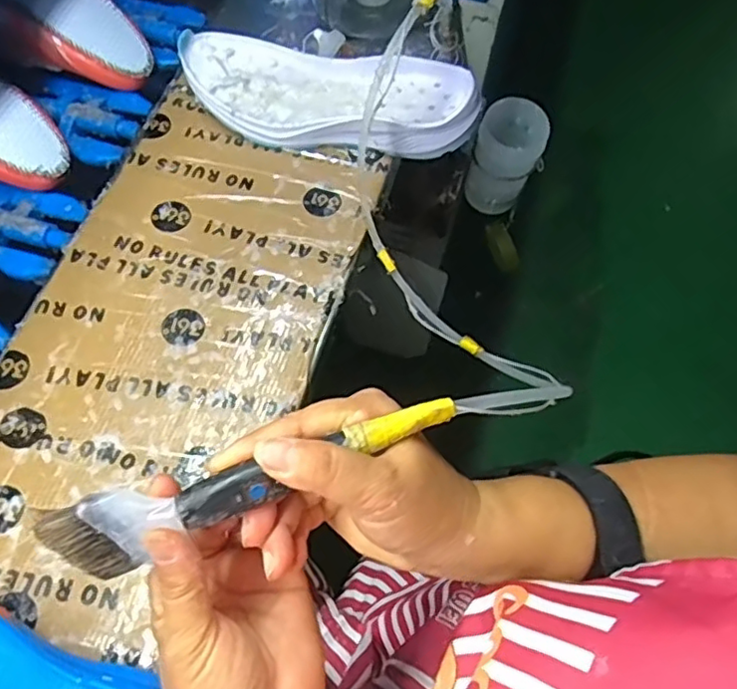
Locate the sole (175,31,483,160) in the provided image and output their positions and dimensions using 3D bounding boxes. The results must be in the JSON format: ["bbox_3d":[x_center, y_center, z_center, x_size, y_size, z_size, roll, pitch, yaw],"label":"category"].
[{"bbox_3d":[-0.038,-0.232,0.589,0.278,0.051,0.112,13,65,4],"label":"sole"}]

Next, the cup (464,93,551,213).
[{"bbox_3d":[0.162,-0.218,0.732,0.067,0.133,0.069,1,64,-2],"label":"cup"}]

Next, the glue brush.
[{"bbox_3d":[-0.045,0.055,0.261,0.172,0.021,0.027,-19,66,-10],"label":"glue brush"}]

